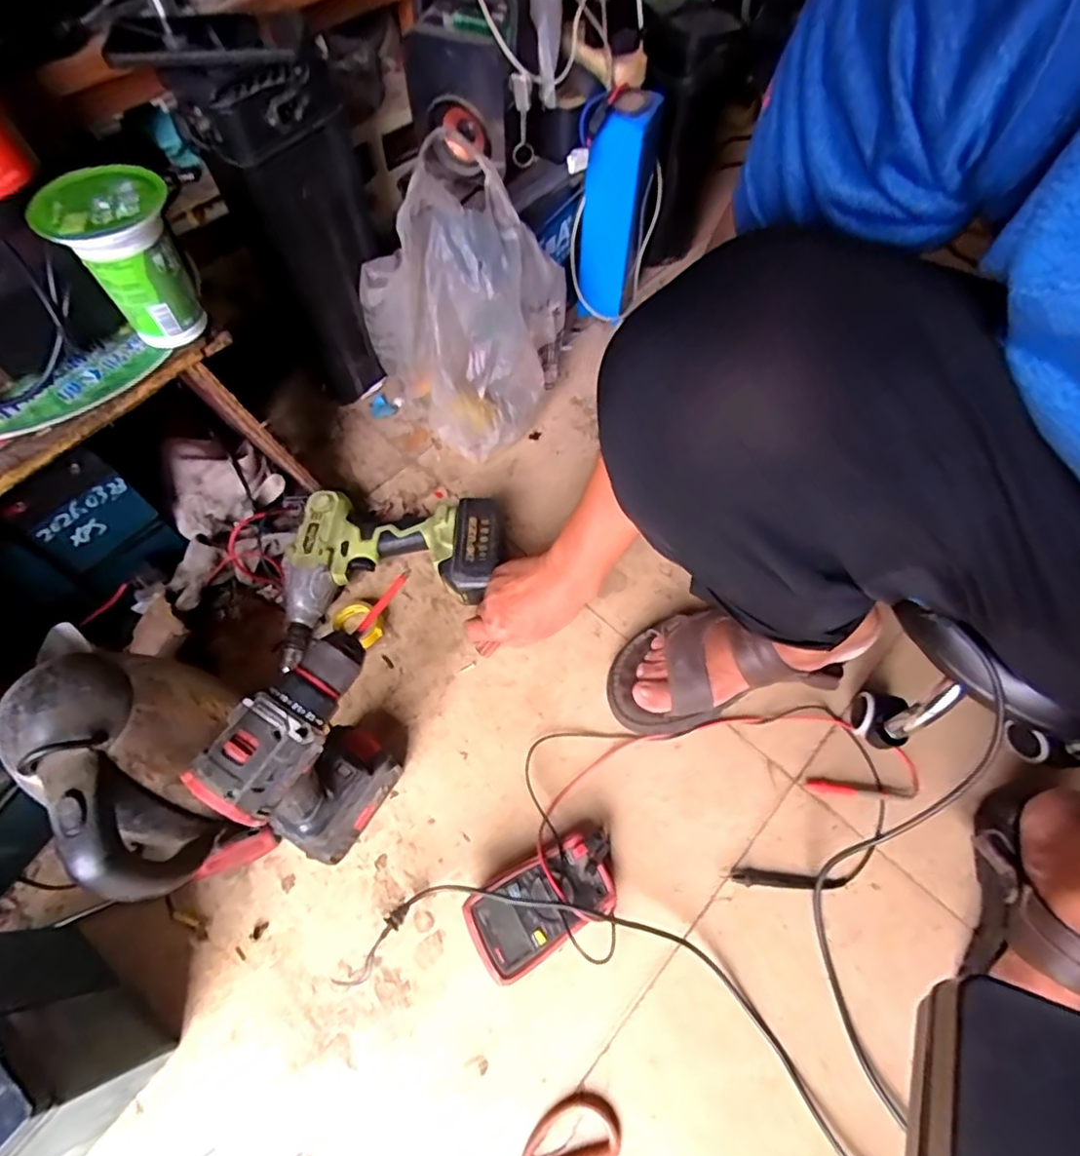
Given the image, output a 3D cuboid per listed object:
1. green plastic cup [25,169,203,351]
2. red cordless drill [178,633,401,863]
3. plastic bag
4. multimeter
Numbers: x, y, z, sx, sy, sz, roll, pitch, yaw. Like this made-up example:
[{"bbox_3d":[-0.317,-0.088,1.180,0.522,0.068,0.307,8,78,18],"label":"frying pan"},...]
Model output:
[{"bbox_3d":[-0.306,-0.240,0.451,0.080,0.096,0.078,0,63,-1],"label":"green plastic cup"},{"bbox_3d":[-0.178,0.151,0.503,0.062,0.249,0.154,30,66,13],"label":"red cordless drill"},{"bbox_3d":[-0.104,-0.322,0.708,0.223,0.287,0.209,18,64,8],"label":"plastic bag"},{"bbox_3d":[0.008,0.292,0.541,0.142,0.049,0.076,-27,67,-14],"label":"multimeter"}]

